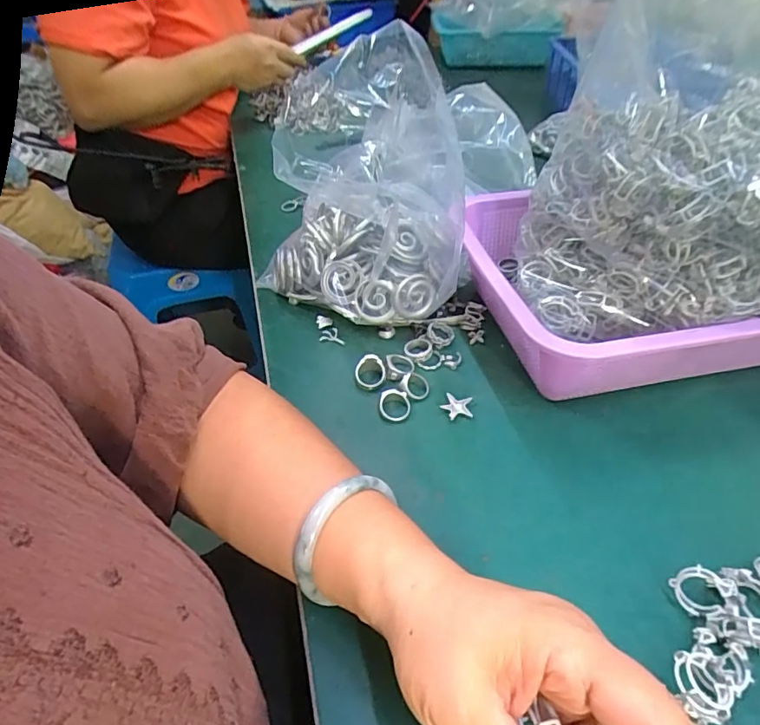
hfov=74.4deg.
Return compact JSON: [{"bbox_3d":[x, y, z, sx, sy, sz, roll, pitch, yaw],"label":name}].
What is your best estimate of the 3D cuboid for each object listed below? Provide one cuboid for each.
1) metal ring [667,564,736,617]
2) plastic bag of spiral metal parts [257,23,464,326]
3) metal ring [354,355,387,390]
[{"bbox_3d":[0.171,0.122,0.269,0.026,0.026,0.006,36,22,35],"label":"metal ring"},{"bbox_3d":[-0.027,-0.134,0.416,0.182,0.204,0.108,3,45,5],"label":"plastic bag of spiral metal parts"},{"bbox_3d":[-0.008,0.007,0.392,0.024,0.019,0.023,-1,45,1],"label":"metal ring"}]

